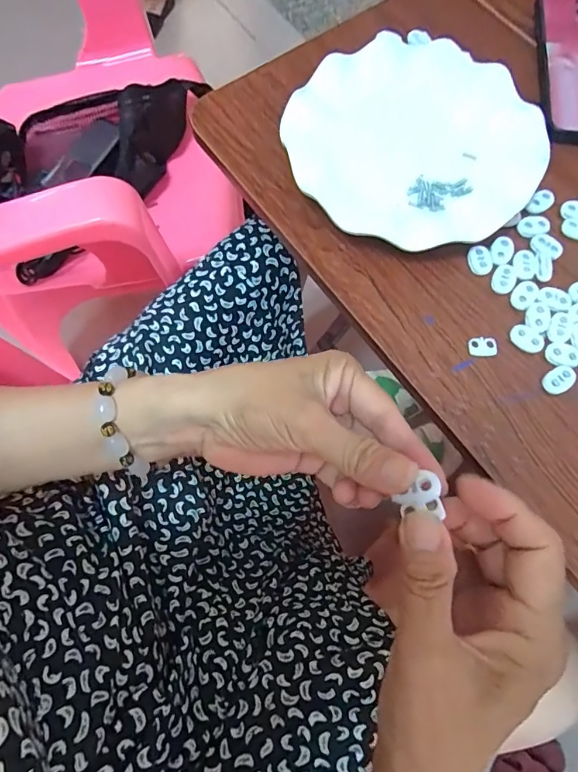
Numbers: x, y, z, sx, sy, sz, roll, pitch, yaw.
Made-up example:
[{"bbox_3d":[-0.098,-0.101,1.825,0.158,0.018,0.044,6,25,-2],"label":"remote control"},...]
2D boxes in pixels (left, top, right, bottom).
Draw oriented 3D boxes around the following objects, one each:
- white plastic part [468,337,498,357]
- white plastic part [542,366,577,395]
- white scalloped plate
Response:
[{"bbox_3d":[0.133,-0.026,0.312,0.019,0.004,0.013,-1,74,1],"label":"white plastic part"},{"bbox_3d":[0.180,-0.004,0.302,0.023,0.004,0.015,-30,76,-7],"label":"white plastic part"},{"bbox_3d":[0.095,-0.188,0.349,0.183,0.018,0.180,0,74,1],"label":"white scalloped plate"}]

